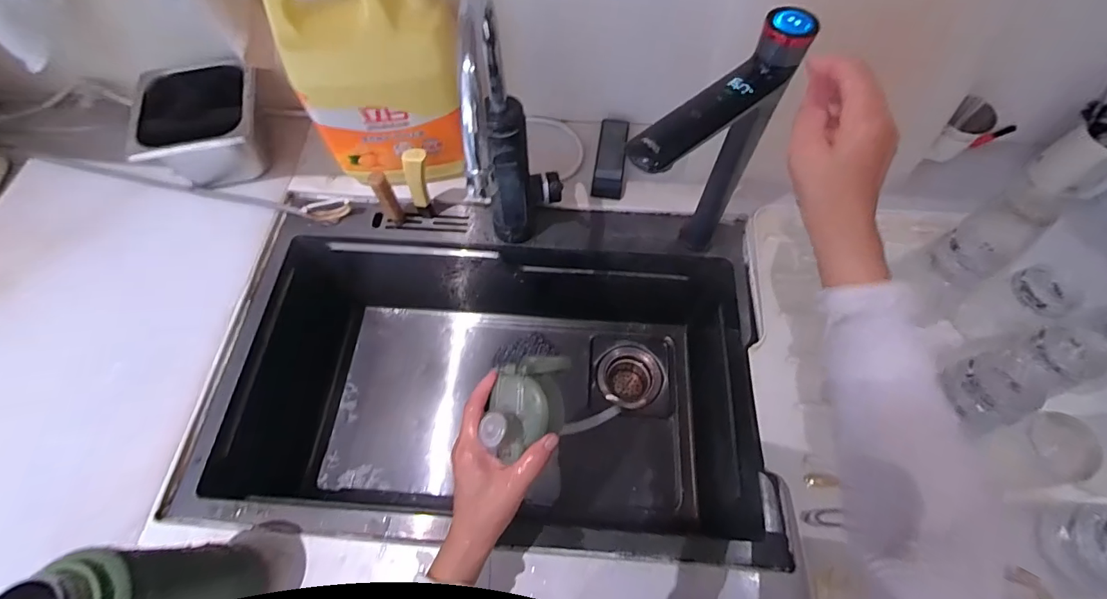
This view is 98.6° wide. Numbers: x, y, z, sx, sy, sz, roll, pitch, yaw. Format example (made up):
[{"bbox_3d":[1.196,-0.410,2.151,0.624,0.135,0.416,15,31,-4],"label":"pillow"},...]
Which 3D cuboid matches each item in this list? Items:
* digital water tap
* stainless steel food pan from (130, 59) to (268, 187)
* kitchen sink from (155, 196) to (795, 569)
[{"bbox_3d":[0.148,-0.124,0.519,0.170,0.314,0.044,-35,69,-15],"label":"digital water tap"},{"bbox_3d":[-0.489,-0.247,0.688,0.155,0.099,0.174,-12,65,-5],"label":"stainless steel food pan"},{"bbox_3d":[-0.072,0.112,0.699,0.670,0.249,0.439,3,64,2],"label":"kitchen sink"}]

